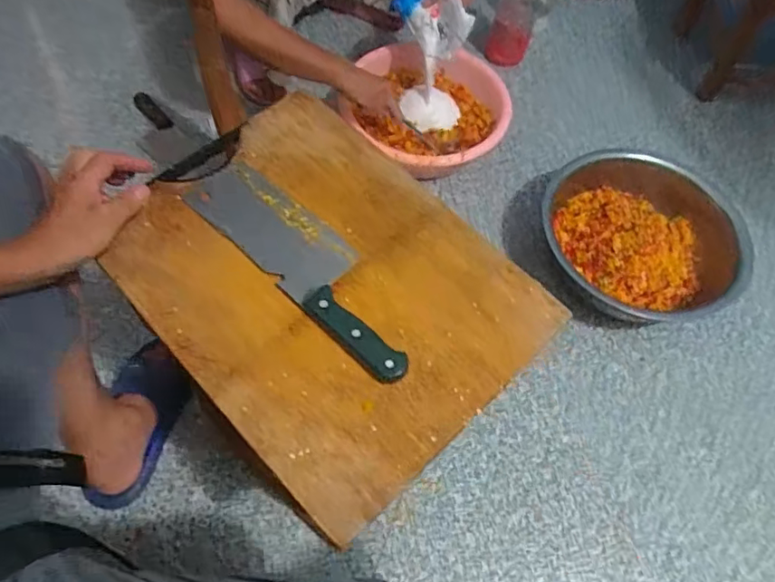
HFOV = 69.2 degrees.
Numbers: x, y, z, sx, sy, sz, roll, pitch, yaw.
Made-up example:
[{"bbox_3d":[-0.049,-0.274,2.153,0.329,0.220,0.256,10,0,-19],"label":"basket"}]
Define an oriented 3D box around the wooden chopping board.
[{"bbox_3d":[-0.054,-0.003,0.516,0.290,0.021,0.352,-42,77,-17],"label":"wooden chopping board"}]

